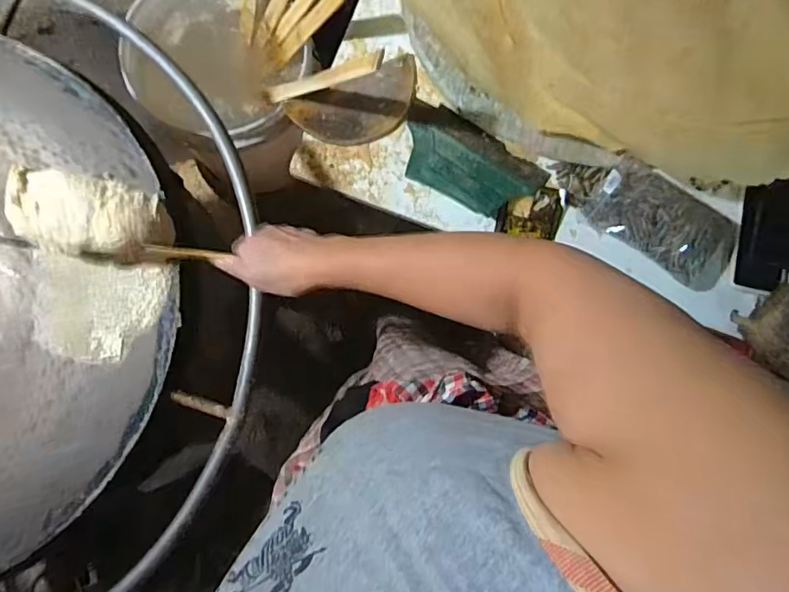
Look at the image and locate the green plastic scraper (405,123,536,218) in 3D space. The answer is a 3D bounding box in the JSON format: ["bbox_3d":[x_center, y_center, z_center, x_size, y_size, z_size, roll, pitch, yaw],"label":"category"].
[{"bbox_3d":[0.101,-0.183,0.769,0.196,0.031,0.089,33,84,2],"label":"green plastic scraper"}]

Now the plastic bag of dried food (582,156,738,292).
[{"bbox_3d":[0.398,-0.102,0.749,0.222,0.049,0.113,33,84,2],"label":"plastic bag of dried food"}]

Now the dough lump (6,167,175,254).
[{"bbox_3d":[-0.325,-0.084,0.554,0.160,0.062,0.083,9,83,-1],"label":"dough lump"}]

